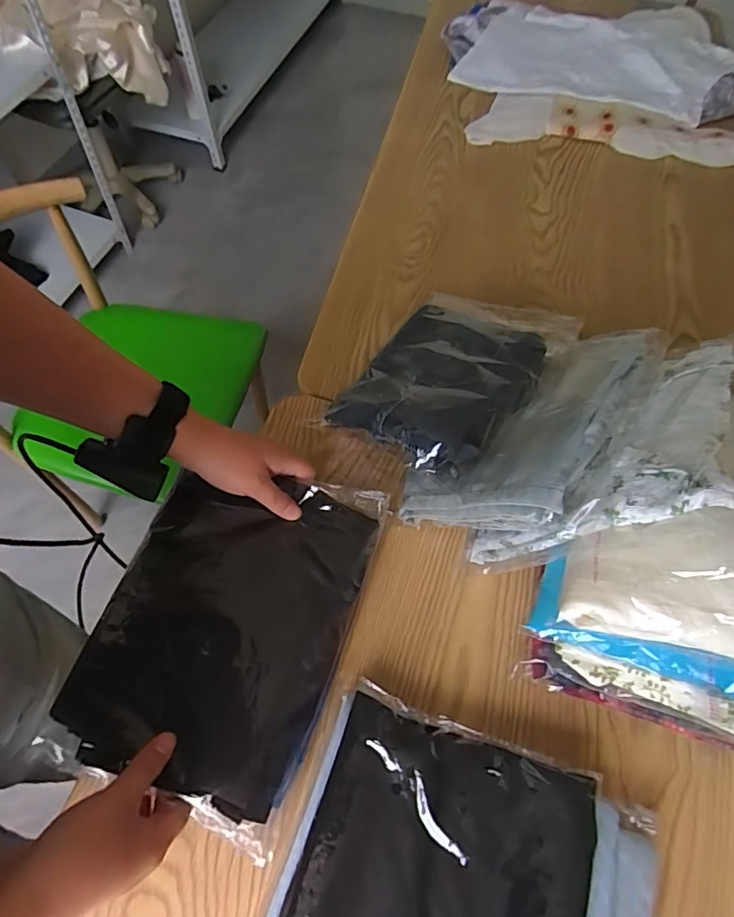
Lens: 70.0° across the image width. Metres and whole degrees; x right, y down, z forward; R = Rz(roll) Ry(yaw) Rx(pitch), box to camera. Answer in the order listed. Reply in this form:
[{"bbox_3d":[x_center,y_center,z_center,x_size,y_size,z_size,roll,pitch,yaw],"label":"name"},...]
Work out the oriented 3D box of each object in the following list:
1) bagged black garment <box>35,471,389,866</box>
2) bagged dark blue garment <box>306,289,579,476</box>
[{"bbox_3d":[-0.111,0.124,0.428,0.185,0.028,0.266,18,61,8],"label":"bagged black garment"},{"bbox_3d":[0.087,-0.097,0.571,0.188,0.050,0.269,23,52,30],"label":"bagged dark blue garment"}]

